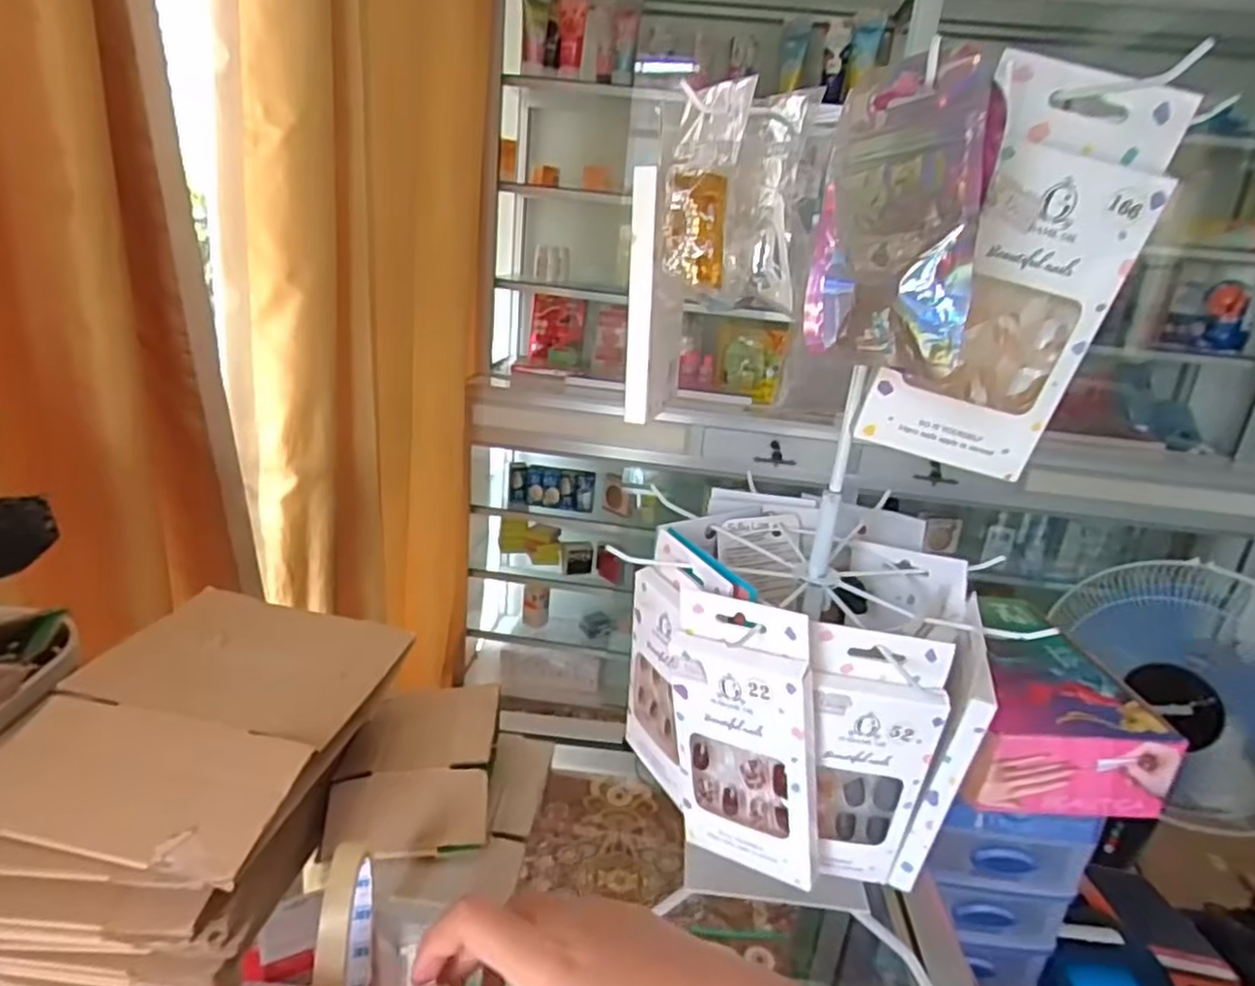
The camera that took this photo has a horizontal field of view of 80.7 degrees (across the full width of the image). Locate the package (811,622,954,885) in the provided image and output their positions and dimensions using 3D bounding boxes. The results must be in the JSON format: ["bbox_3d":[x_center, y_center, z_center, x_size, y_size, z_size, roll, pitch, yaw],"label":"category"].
[{"bbox_3d":[0.113,0.130,0.360,0.061,0.135,0.016,6,21,1],"label":"package"}]

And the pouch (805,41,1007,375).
[{"bbox_3d":[0.087,-0.091,0.243,0.014,0.091,0.069,-2,22,-19],"label":"pouch"}]

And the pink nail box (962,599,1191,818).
[{"bbox_3d":[0.317,0.163,0.604,0.132,0.066,0.207,5,21,0],"label":"pink nail box"}]

